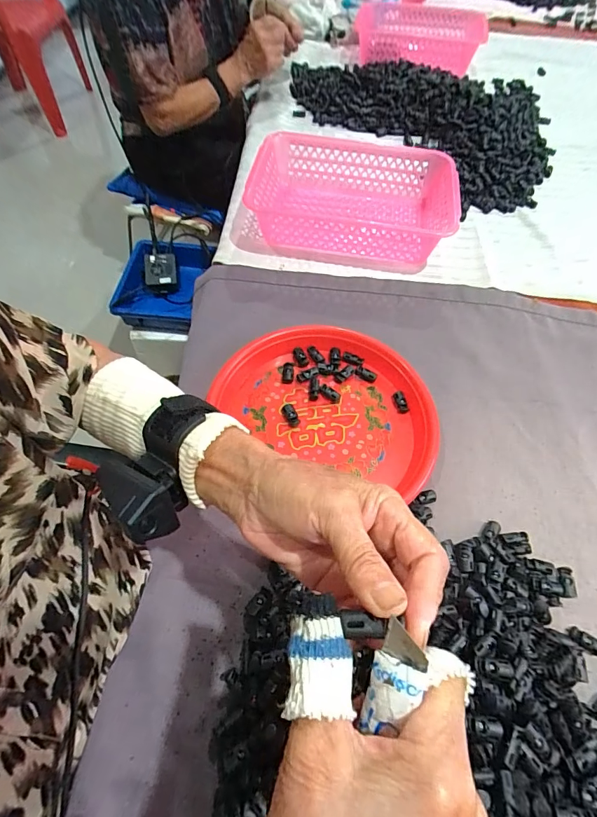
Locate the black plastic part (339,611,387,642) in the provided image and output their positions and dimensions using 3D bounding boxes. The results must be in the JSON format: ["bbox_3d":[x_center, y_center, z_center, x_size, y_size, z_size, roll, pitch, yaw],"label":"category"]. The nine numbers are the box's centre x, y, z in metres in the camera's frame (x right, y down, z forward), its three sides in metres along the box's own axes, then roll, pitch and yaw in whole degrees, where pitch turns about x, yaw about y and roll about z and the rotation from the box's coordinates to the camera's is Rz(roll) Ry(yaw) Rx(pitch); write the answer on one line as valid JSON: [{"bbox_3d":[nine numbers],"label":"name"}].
[{"bbox_3d":[0.027,0.092,0.168,0.017,0.005,0.010,4,59,-1],"label":"black plastic part"}]

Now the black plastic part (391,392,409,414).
[{"bbox_3d":[0.124,-0.007,0.489,0.012,0.010,0.028,-15,61,-12],"label":"black plastic part"}]

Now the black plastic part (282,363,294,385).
[{"bbox_3d":[-0.013,-0.045,0.501,0.014,0.007,0.030,5,59,0],"label":"black plastic part"}]

